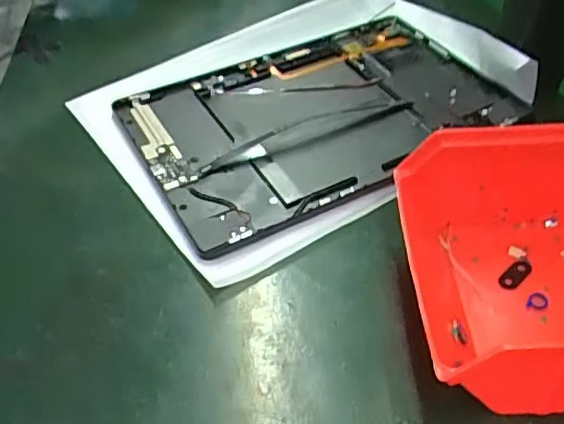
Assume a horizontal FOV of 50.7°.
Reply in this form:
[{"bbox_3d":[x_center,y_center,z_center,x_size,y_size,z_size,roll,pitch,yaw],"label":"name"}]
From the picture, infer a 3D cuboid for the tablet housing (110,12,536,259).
[{"bbox_3d":[0.027,-0.068,0.393,0.238,0.014,0.149,-23,52,-22],"label":"tablet housing"}]

